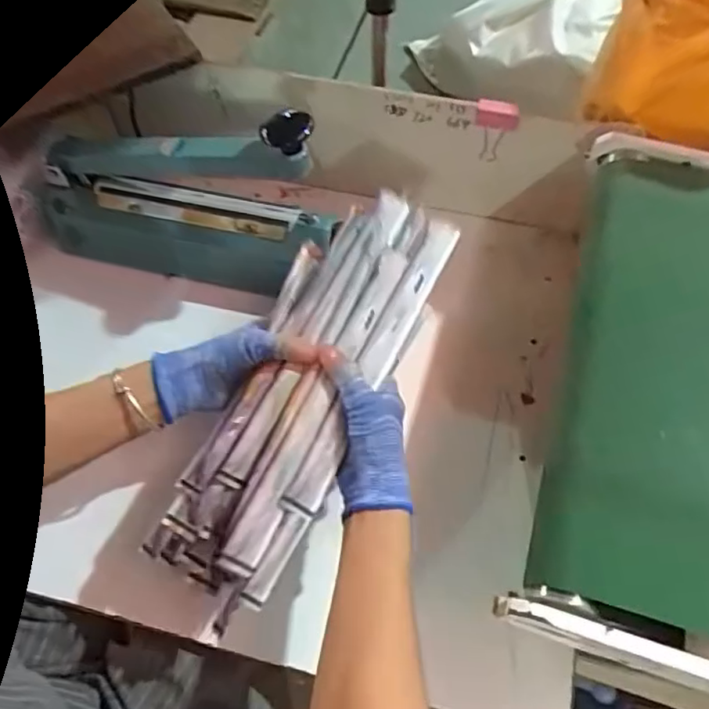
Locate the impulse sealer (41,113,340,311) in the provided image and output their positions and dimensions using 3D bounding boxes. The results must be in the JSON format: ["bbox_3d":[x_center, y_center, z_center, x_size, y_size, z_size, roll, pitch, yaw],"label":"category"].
[{"bbox_3d":[-0.175,-0.148,0.606,0.316,0.186,0.072,8,61,5],"label":"impulse sealer"}]

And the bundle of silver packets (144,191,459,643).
[{"bbox_3d":[-0.035,0.036,0.511,0.115,0.116,0.365,24,69,13],"label":"bundle of silver packets"}]

